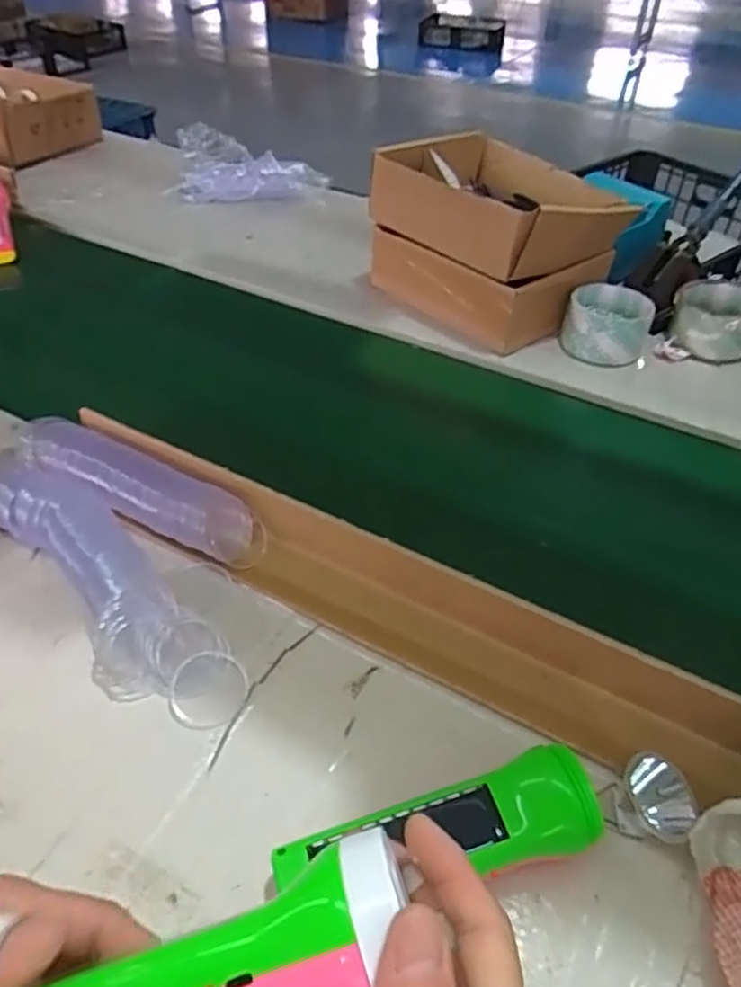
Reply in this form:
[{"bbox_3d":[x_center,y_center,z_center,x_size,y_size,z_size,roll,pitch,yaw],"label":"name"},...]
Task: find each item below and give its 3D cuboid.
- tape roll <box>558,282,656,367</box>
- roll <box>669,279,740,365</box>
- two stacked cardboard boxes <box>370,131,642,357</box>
[{"bbox_3d":[0.244,-0.176,0.719,0.082,0.052,0.078,1,44,-1],"label":"tape roll"},{"bbox_3d":[0.362,-0.181,0.728,0.086,0.052,0.090,1,44,-1],"label":"roll"},{"bbox_3d":[0.146,-0.292,0.765,0.224,0.133,0.227,-30,52,-28],"label":"two stacked cardboard boxes"}]

